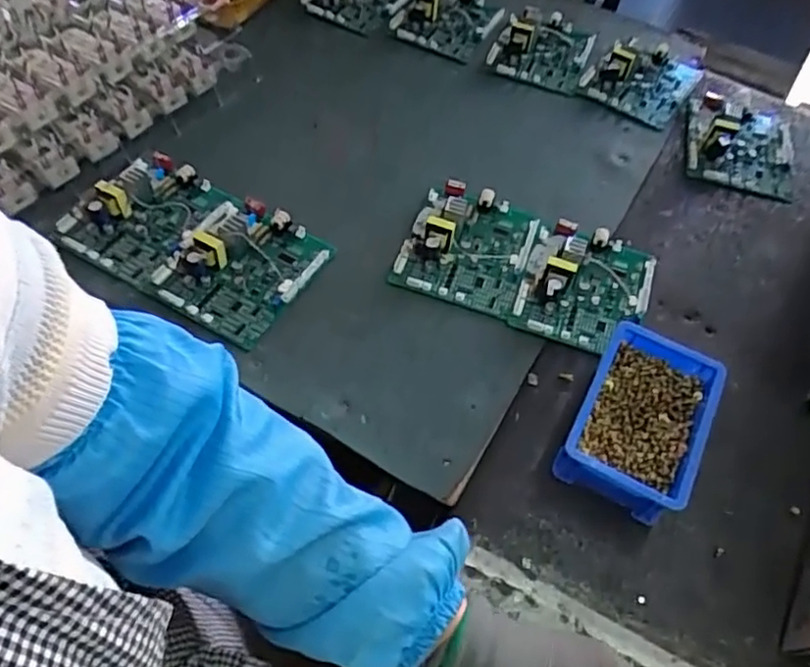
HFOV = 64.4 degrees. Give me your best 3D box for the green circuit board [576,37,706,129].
[{"bbox_3d":[0.321,-0.349,0.860,0.122,0.041,0.168,31,57,17],"label":"green circuit board"}]

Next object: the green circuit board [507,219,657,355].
[{"bbox_3d":[0.182,-0.052,0.642,0.126,0.032,0.137,19,56,9],"label":"green circuit board"}]

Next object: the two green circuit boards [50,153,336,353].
[{"bbox_3d":[-0.212,-0.094,0.646,0.251,0.038,0.148,28,58,15],"label":"two green circuit boards"}]

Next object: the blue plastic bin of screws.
[{"bbox_3d":[0.200,0.073,0.548,0.098,0.058,0.145,27,57,14],"label":"blue plastic bin of screws"}]

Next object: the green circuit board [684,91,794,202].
[{"bbox_3d":[0.421,-0.245,0.802,0.135,0.027,0.162,16,55,7],"label":"green circuit board"}]

